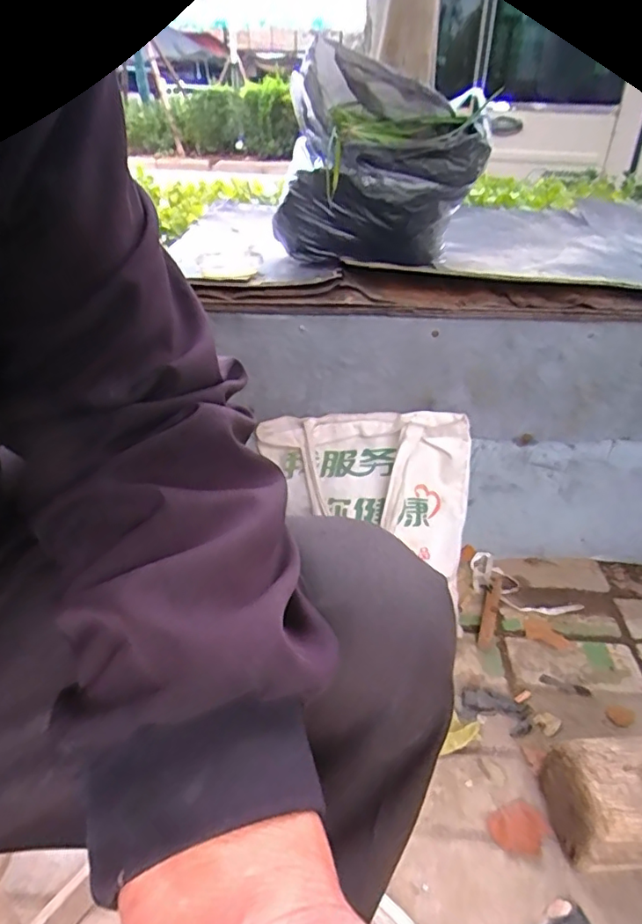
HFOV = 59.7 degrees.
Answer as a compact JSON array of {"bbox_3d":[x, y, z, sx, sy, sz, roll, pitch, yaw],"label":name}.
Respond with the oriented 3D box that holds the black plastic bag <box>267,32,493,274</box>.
[{"bbox_3d":[0.081,-0.426,0.802,0.261,0.257,0.203,-5,33,-10],"label":"black plastic bag"}]

